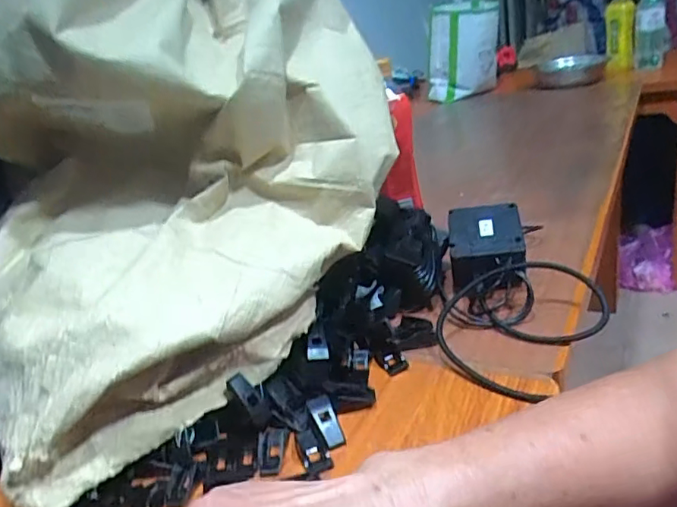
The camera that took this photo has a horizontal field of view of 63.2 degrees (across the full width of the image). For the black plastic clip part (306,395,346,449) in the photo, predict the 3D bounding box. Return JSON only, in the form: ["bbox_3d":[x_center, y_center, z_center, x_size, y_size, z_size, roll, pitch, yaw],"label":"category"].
[{"bbox_3d":[-0.008,0.124,0.407,0.017,0.009,0.041,-17,60,-23],"label":"black plastic clip part"}]

